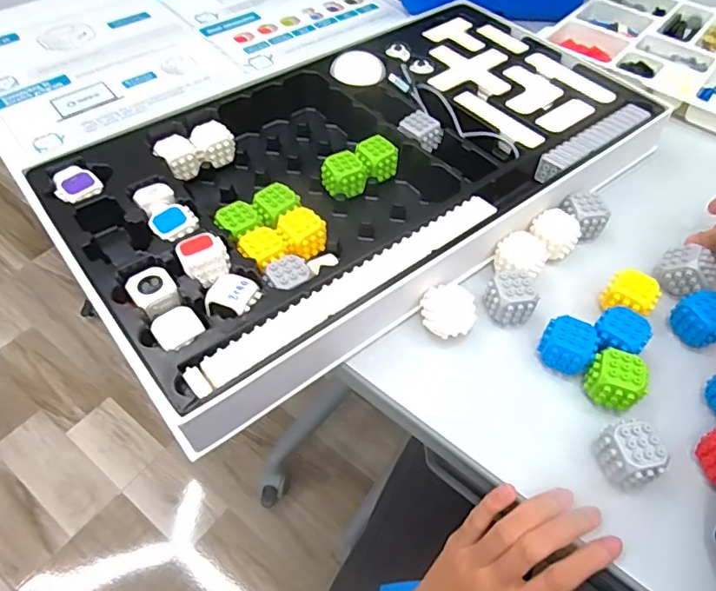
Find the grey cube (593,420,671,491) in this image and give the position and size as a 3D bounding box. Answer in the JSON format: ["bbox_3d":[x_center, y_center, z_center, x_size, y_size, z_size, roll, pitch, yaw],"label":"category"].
[{"bbox_3d":[0.178,0.105,0.351,0.033,0.032,0.036,-12,54,-11],"label":"grey cube"}]

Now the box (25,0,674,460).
[{"bbox_3d":[0.012,-0.129,0.508,0.527,0.050,0.286,-33,61,-24],"label":"box"}]

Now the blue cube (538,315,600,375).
[{"bbox_3d":[0.157,0.038,0.402,0.037,0.030,0.036,27,57,17],"label":"blue cube"}]

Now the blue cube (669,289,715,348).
[{"bbox_3d":[0.270,0.020,0.420,0.034,0.033,0.039,-24,58,-19],"label":"blue cube"}]

